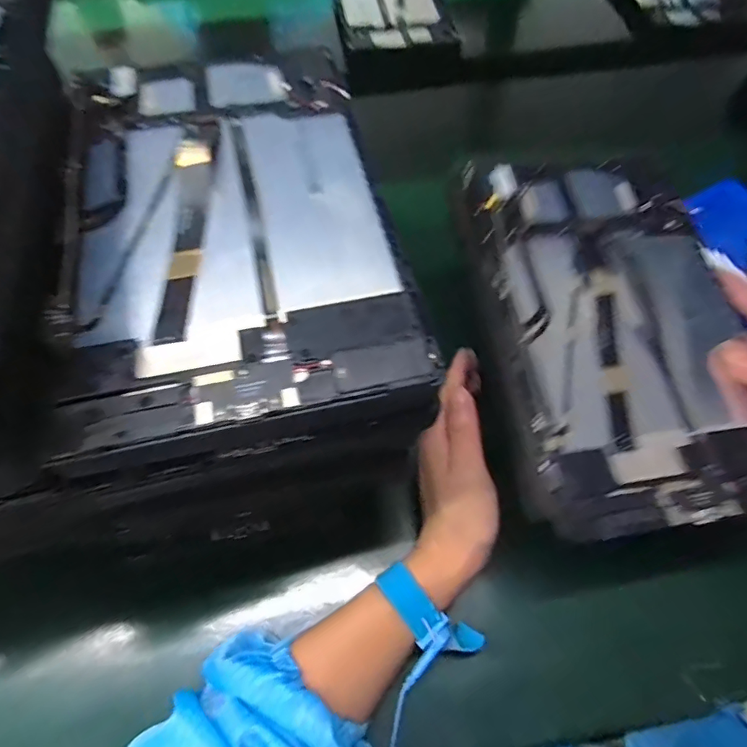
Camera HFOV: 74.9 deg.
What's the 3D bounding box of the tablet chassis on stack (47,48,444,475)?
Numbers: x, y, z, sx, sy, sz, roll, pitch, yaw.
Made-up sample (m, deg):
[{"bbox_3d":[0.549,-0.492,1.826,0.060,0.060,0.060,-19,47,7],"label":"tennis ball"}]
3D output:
[{"bbox_3d":[-0.069,-0.082,0.233,0.144,0.008,0.236,-12,62,-7],"label":"tablet chassis on stack"}]

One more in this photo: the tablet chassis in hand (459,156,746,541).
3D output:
[{"bbox_3d":[0.147,-0.036,0.293,0.146,0.031,0.240,-7,61,-4],"label":"tablet chassis in hand"}]

